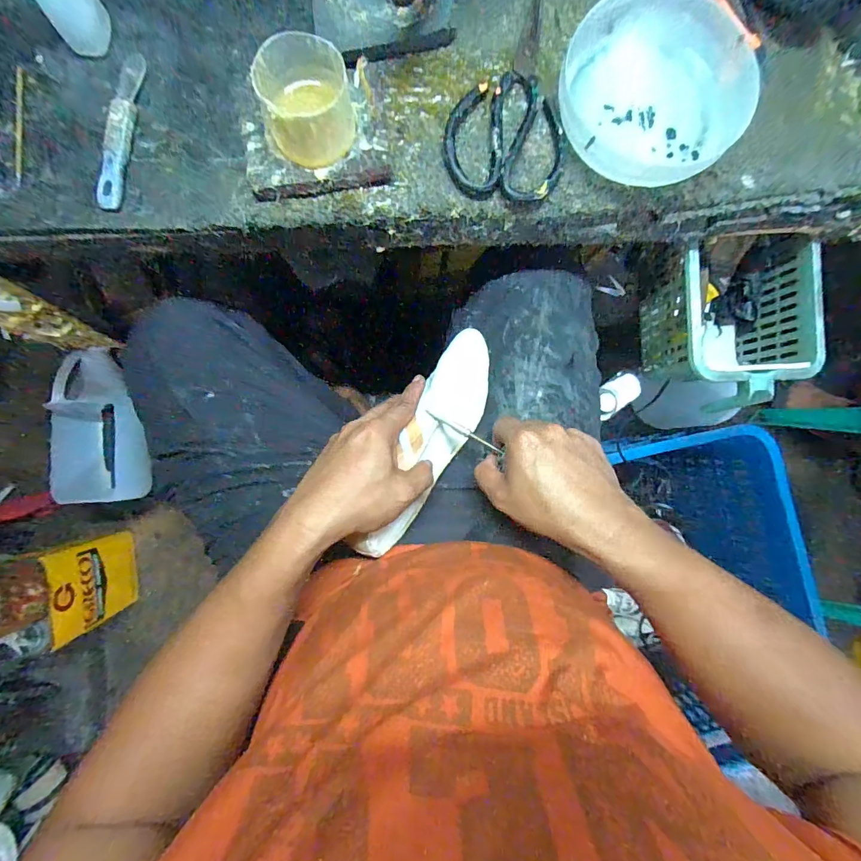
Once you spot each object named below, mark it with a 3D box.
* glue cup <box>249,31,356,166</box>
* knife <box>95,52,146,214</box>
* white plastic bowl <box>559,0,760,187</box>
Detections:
[{"bbox_3d":[-0.093,-0.247,0.318,0.070,0.054,0.079,-16,89,-5],"label":"glue cup"},{"bbox_3d":[-0.255,-0.248,0.337,0.018,0.012,0.141,5,88,-4],"label":"knife"},{"bbox_3d":[0.183,-0.287,0.341,0.154,0.037,0.147,-16,89,-5],"label":"white plastic bowl"}]

